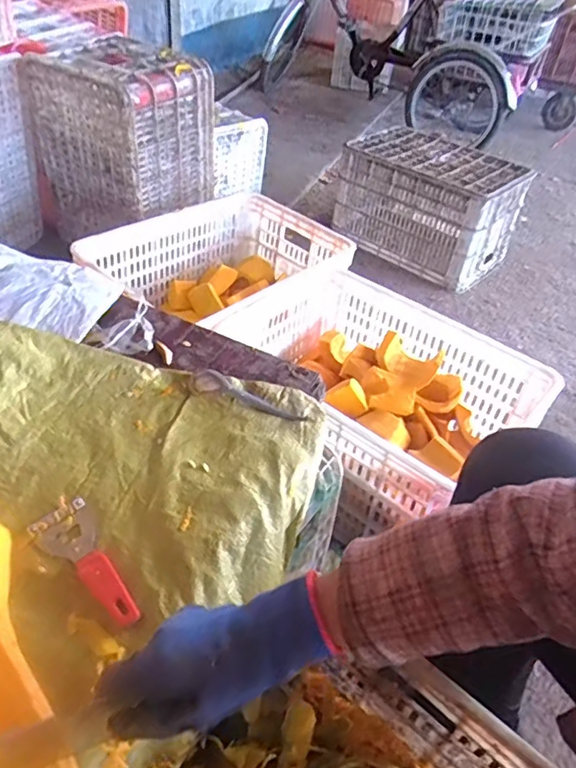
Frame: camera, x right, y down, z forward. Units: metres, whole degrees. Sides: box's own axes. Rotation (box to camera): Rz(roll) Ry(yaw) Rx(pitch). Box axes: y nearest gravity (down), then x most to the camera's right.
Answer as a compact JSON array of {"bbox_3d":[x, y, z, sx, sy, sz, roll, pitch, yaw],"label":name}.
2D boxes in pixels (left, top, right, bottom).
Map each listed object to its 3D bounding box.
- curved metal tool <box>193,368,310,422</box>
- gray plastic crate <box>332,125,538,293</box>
[{"bbox_3d":[-0.054,0.019,0.711,0.155,0.019,0.035,21,44,16],"label":"curved metal tool"},{"bbox_3d":[0.453,-0.587,1.786,0.524,0.331,0.289,33,48,27],"label":"gray plastic crate"}]

